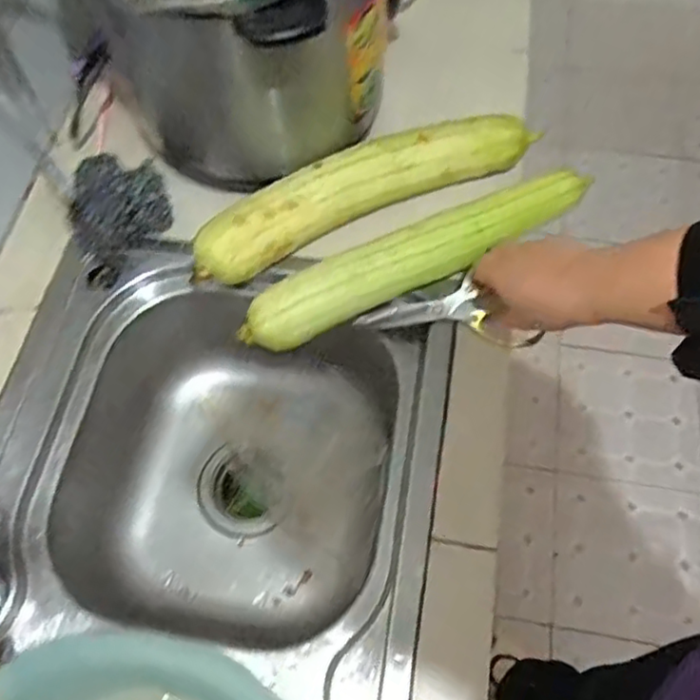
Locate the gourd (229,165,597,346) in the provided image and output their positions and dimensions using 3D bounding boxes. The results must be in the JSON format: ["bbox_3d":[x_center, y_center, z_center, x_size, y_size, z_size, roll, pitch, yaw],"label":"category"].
[{"bbox_3d":[0.063,-0.087,0.620,0.351,0.060,0.056,-25,66,-11],"label":"gourd"}]

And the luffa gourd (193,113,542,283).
[{"bbox_3d":[0.009,-0.160,0.640,0.351,0.050,0.068,-25,66,-11],"label":"luffa gourd"}]

